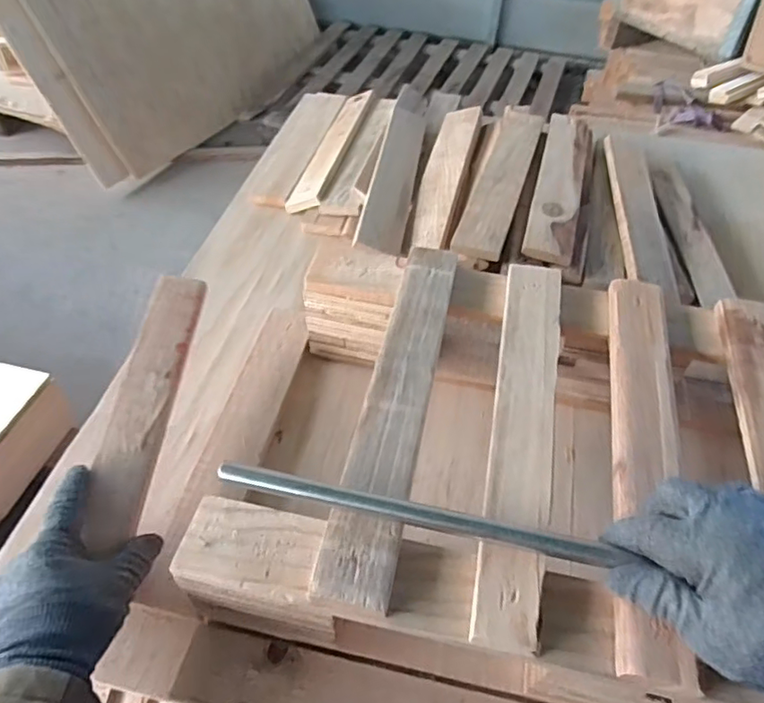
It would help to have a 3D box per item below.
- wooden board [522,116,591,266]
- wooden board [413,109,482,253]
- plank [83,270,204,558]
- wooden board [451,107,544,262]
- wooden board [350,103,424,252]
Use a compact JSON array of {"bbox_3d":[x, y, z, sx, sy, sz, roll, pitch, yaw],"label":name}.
[{"bbox_3d":[0.247,-0.238,0.766,0.063,0.013,0.352,15,51,11],"label":"wooden board"},{"bbox_3d":[0.095,-0.259,0.805,0.062,0.022,0.329,10,51,7],"label":"wooden board"},{"bbox_3d":[-0.223,0.040,0.529,0.053,0.021,0.281,1,55,0],"label":"plank"},{"bbox_3d":[0.170,-0.251,0.773,0.069,0.020,0.383,14,51,11],"label":"wooden board"},{"bbox_3d":[0.019,-0.255,0.792,0.060,0.025,0.352,6,50,4],"label":"wooden board"}]

